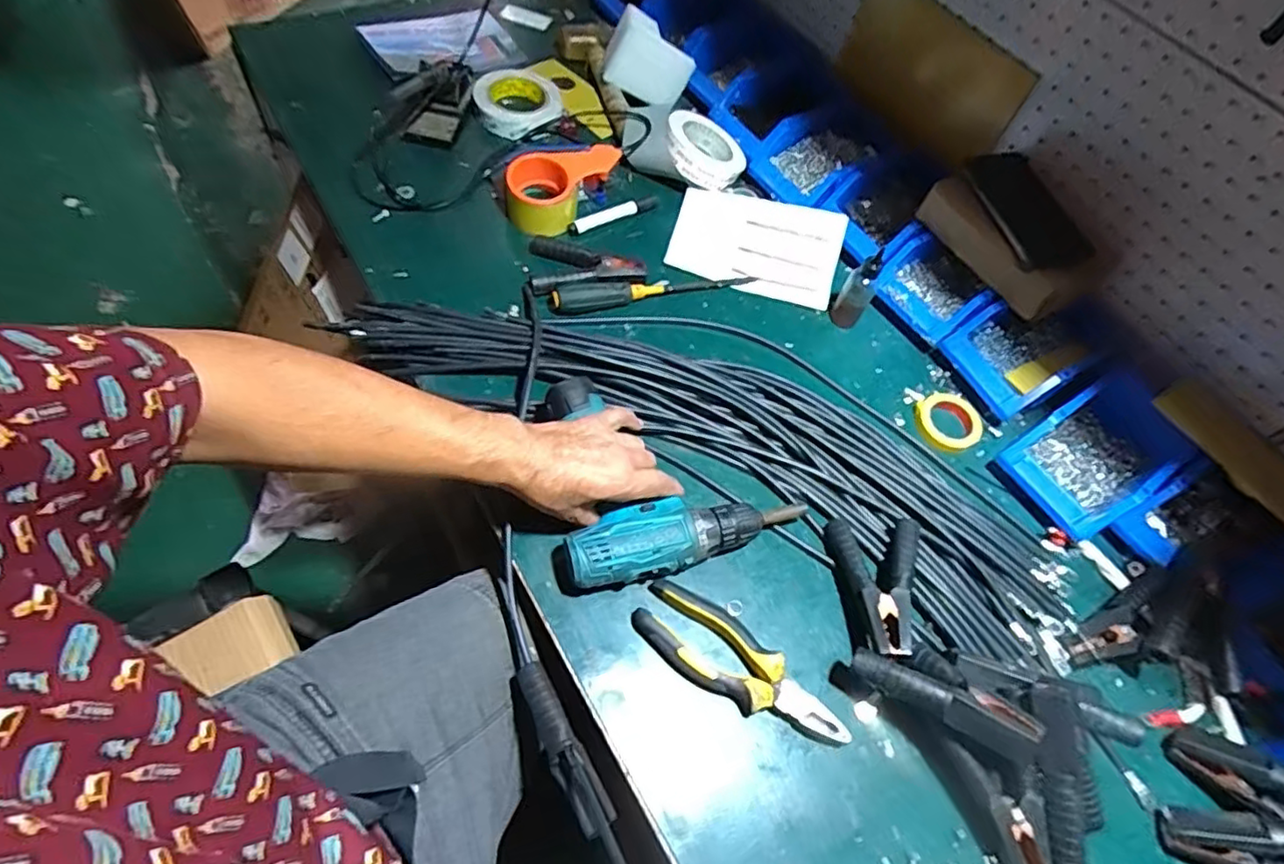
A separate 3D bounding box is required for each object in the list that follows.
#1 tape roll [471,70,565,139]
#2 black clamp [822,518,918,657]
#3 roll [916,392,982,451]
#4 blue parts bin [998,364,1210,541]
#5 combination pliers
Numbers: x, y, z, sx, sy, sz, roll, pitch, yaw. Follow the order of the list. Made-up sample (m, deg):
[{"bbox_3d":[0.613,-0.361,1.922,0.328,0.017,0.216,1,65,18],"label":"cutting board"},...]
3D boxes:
[{"bbox_3d":[-0.171,-0.460,0.874,0.119,0.039,0.124,4,60,-7],"label":"tape roll"},{"bbox_3d":[0.219,0.141,0.582,0.079,0.044,0.134,9,59,-3],"label":"black clamp"},{"bbox_3d":[0.344,-0.011,0.707,0.063,0.016,0.069,4,60,-7],"label":"roll"},{"bbox_3d":[0.485,0.018,0.662,0.177,0.050,0.115,-30,67,-17],"label":"blue parts bin"},{"bbox_3d":[0.084,0.201,0.541,0.195,0.028,0.067,35,61,11],"label":"combination pliers"}]

